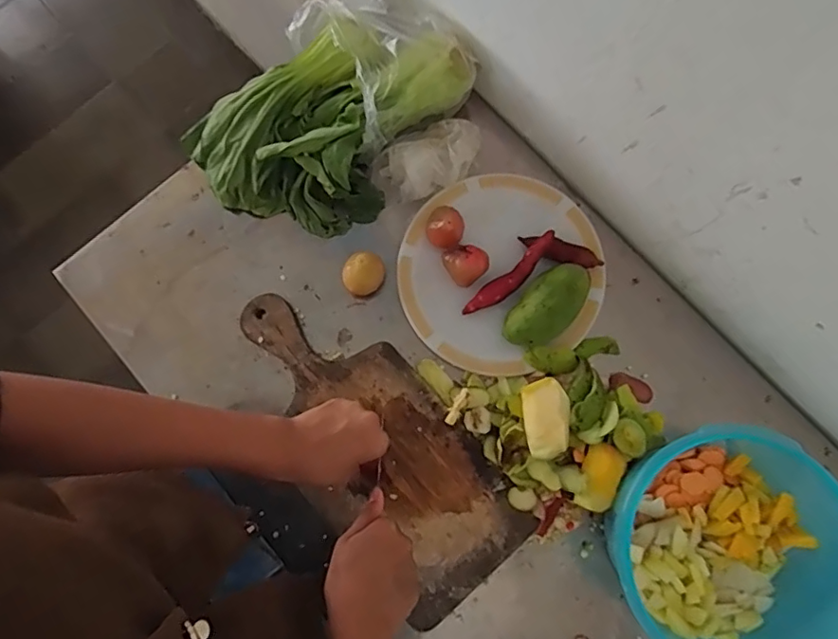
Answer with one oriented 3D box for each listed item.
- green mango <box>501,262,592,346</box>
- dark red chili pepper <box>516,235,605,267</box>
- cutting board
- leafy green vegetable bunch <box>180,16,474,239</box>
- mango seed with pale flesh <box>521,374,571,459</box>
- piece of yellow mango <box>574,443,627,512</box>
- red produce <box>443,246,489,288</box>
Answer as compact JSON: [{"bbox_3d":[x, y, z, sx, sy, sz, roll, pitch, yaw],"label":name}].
[{"bbox_3d":[0.135,-0.013,0.560,0.054,0.040,0.101,39,83,7],"label":"green mango"},{"bbox_3d":[0.151,-0.071,0.577,0.087,0.019,0.024,16,80,3],"label":"dark red chili pepper"},{"bbox_3d":[-0.054,0.122,0.560,0.159,0.017,0.366,-40,81,-6],"label":"cutting board"},{"bbox_3d":[-0.094,-0.211,0.589,0.294,0.076,0.181,-31,81,-5],"label":"leafy green vegetable bunch"},{"bbox_3d":[0.127,0.098,0.541,0.042,0.036,0.076,0,80,1],"label":"mango seed with pale flesh"},{"bbox_3d":[0.177,0.155,0.527,0.036,0.016,0.064,20,81,4],"label":"piece of yellow mango"},{"bbox_3d":[0.050,-0.061,0.575,0.044,0.034,0.041,0,80,1],"label":"red produce"}]

